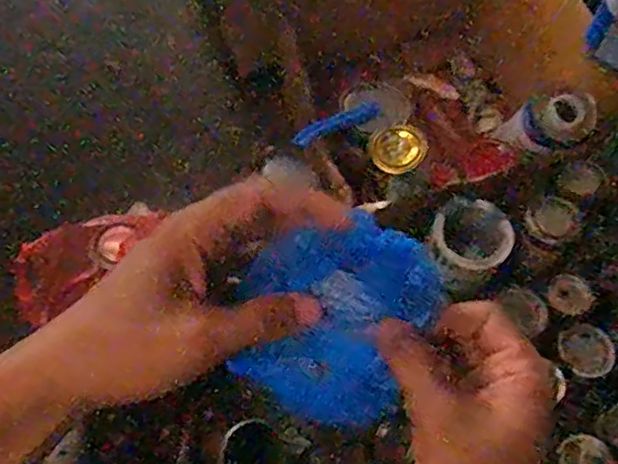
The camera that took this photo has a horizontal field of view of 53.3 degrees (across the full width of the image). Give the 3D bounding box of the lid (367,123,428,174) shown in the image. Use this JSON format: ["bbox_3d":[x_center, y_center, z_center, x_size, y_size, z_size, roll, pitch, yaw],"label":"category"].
[{"bbox_3d":[0.109,-0.102,0.753,0.064,0.014,0.062,0,90,20],"label":"lid"}]

